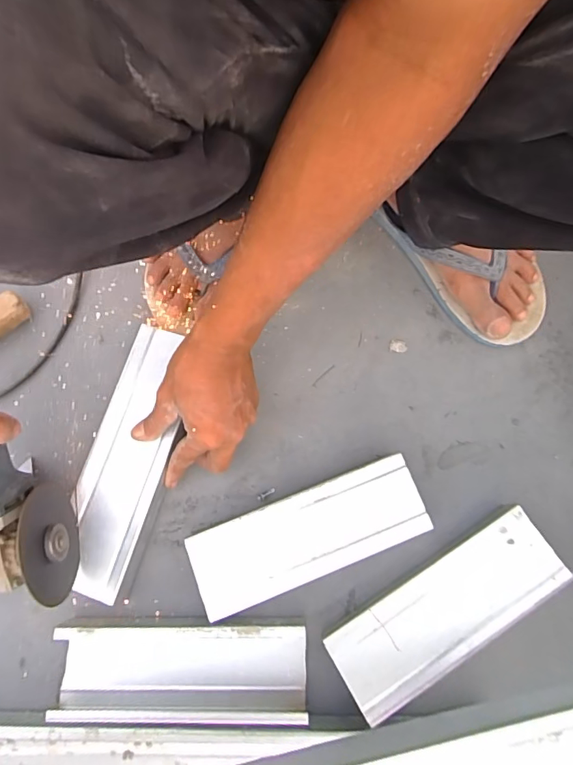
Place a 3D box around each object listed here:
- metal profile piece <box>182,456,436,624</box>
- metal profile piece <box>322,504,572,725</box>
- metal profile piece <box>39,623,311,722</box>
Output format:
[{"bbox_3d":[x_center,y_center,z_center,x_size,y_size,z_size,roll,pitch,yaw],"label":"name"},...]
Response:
[{"bbox_3d":[0.021,0.141,0.438,0.211,0.032,0.074,-20,76,-5],"label":"metal profile piece"},{"bbox_3d":[0.142,0.201,0.425,0.212,0.032,0.080,-32,77,-8],"label":"metal profile piece"},{"bbox_3d":[-0.093,0.251,0.412,0.215,0.030,0.075,1,75,1],"label":"metal profile piece"}]

